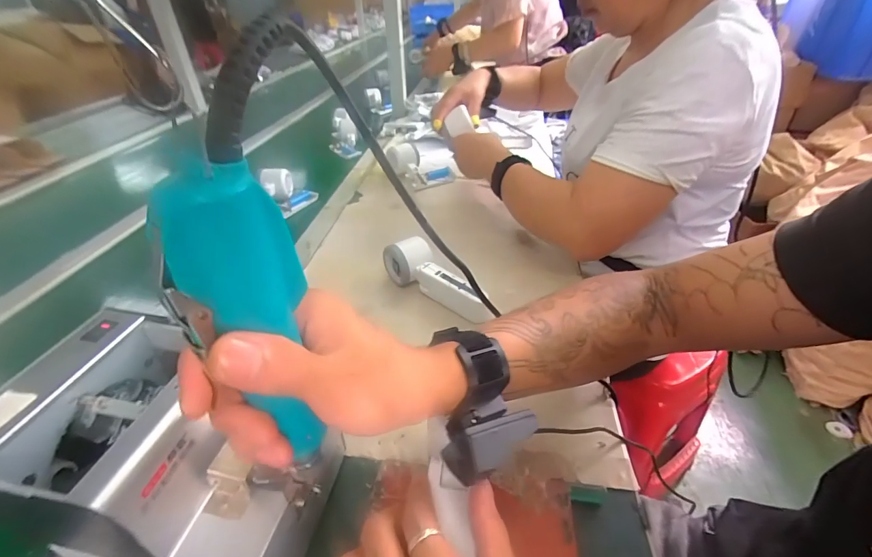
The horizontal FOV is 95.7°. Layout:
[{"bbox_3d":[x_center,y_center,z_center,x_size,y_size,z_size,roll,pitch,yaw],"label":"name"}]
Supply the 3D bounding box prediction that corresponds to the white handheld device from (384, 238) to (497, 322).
[{"bbox_3d":[0.003,0.001,0.527,0.064,0.051,0.165,-29,46,-32],"label":"white handheld device"}]

